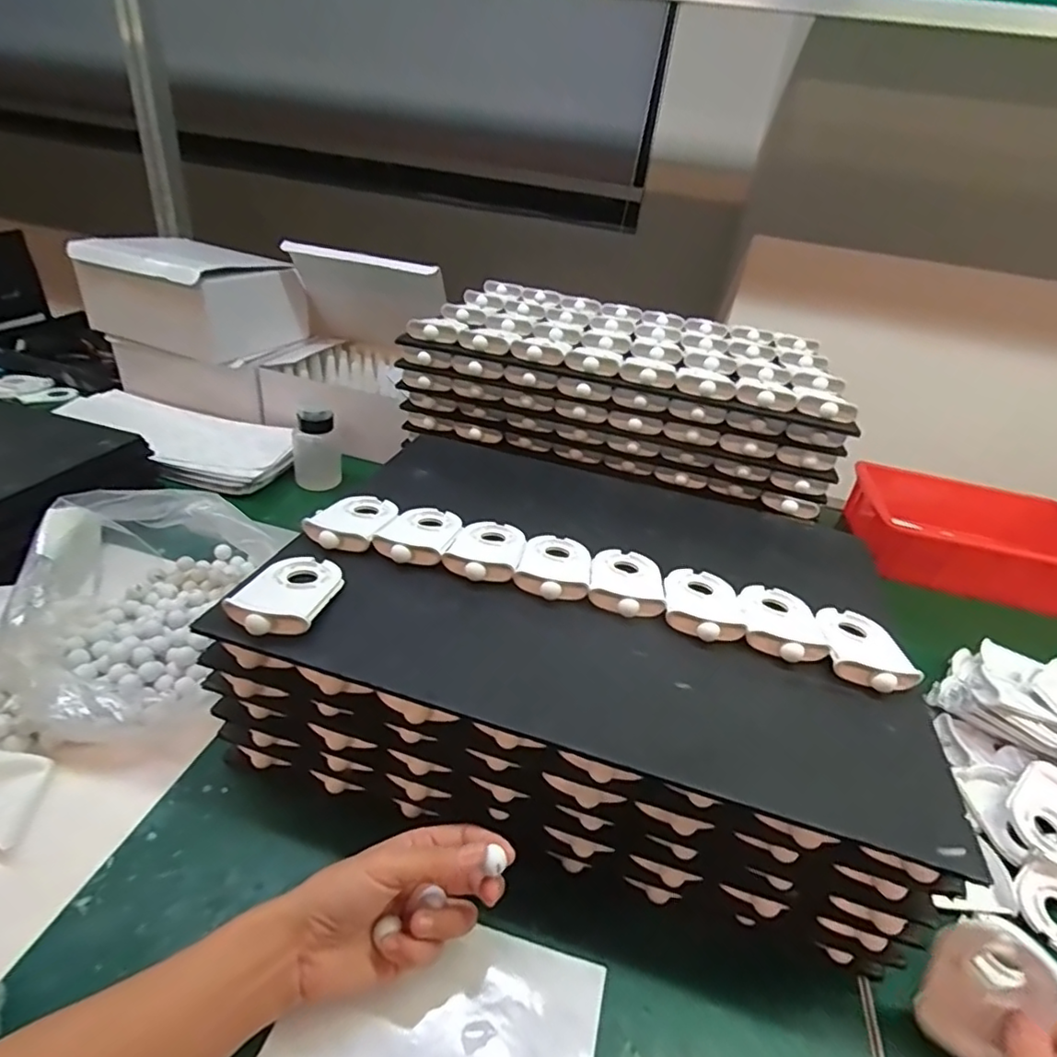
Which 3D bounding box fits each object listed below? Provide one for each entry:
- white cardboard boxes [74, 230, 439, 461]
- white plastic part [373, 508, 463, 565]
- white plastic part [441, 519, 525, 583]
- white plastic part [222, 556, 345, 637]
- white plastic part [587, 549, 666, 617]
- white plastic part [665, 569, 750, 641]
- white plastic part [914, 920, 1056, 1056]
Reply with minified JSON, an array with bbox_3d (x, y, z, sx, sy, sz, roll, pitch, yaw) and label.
[{"bbox_3d":[-0.412,-0.304,0.923,0.412,0.235,0.261,11,32,6],"label":"white cardboard boxes"},{"bbox_3d":[-0.091,0.001,0.501,0.059,0.013,0.080,9,32,2],"label":"white plastic part"},{"bbox_3d":[-0.033,0.011,0.498,0.058,0.012,0.089,11,32,5],"label":"white plastic part"},{"bbox_3d":[-0.166,0.042,0.416,0.057,0.014,0.086,13,32,9],"label":"white plastic part"},{"bbox_3d":[0.079,0.040,0.483,0.057,0.015,0.085,10,32,3],"label":"white plastic part"},{"bbox_3d":[0.138,0.058,0.475,0.058,0.020,0.090,11,32,5],"label":"white plastic part"},{"bbox_3d":[0.264,0.271,0.348,0.016,0.082,0.052,11,11,-42],"label":"white plastic part"}]

